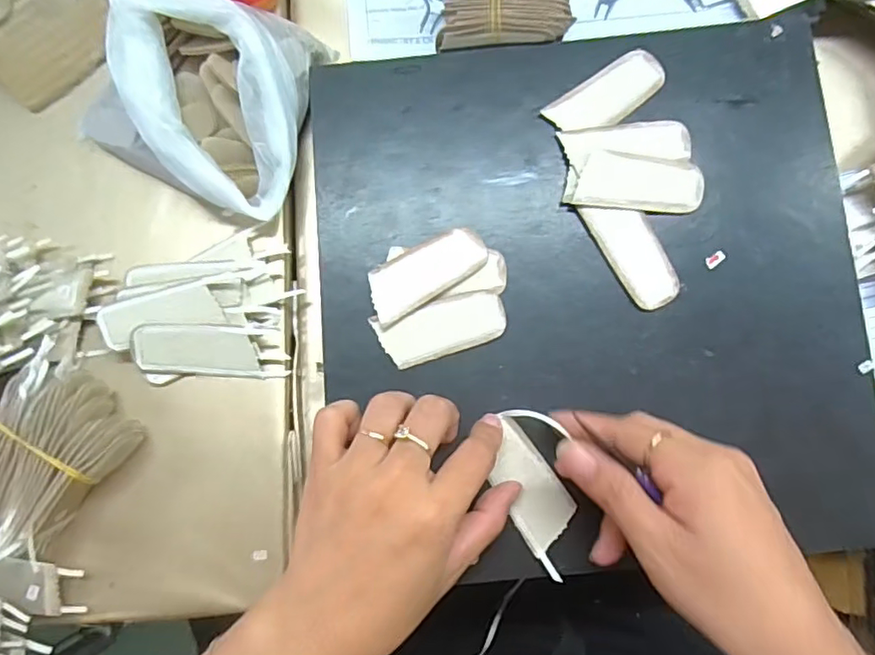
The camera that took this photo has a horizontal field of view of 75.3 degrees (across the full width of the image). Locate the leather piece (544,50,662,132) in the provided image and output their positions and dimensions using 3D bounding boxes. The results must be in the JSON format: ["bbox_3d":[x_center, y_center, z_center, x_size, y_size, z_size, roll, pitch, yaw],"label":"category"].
[{"bbox_3d":[0.100,-0.136,0.332,0.070,0.004,0.032,-36,84,-3],"label":"leather piece"}]

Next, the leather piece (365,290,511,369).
[{"bbox_3d":[0.003,0.000,0.316,0.071,0.004,0.030,-18,84,-1],"label":"leather piece"}]

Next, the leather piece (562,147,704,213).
[{"bbox_3d":[0.112,-0.082,0.322,0.076,0.006,0.030,4,84,1],"label":"leather piece"}]

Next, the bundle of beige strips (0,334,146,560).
[{"bbox_3d":[-0.215,0.070,0.313,0.070,0.035,0.102,33,85,4],"label":"bundle of beige strips"}]

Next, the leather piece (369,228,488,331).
[{"bbox_3d":[-0.007,-0.032,0.321,0.071,0.006,0.032,-33,84,-3],"label":"leather piece"}]

